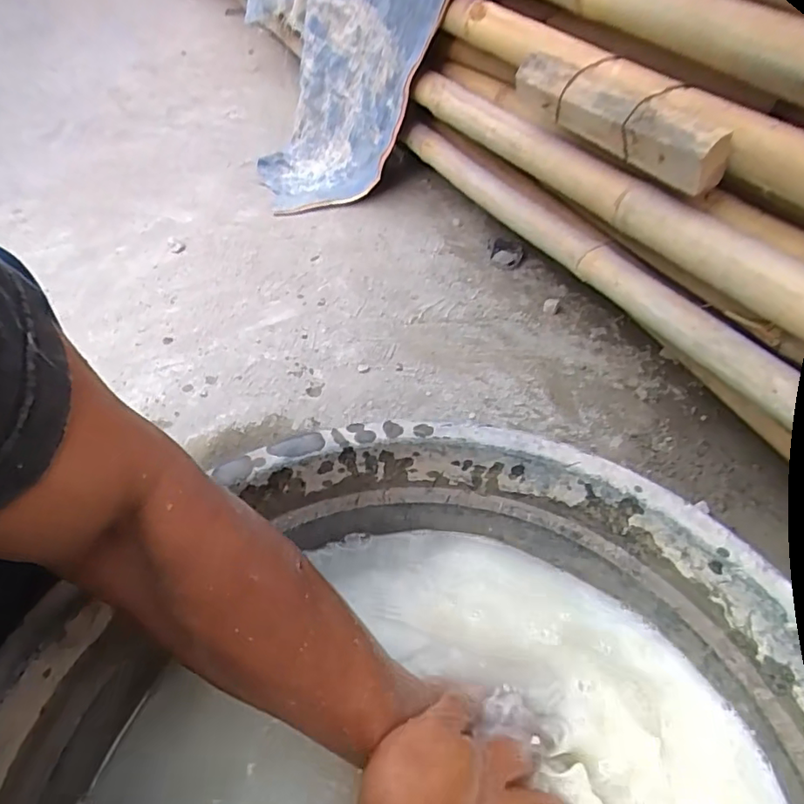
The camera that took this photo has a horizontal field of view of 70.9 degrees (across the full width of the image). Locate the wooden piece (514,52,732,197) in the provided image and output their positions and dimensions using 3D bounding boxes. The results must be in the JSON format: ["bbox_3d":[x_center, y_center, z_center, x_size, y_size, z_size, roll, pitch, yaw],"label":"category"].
[{"bbox_3d":[0.222,-0.317,0.624,0.037,0.065,0.308,-22,51,-18],"label":"wooden piece"}]

